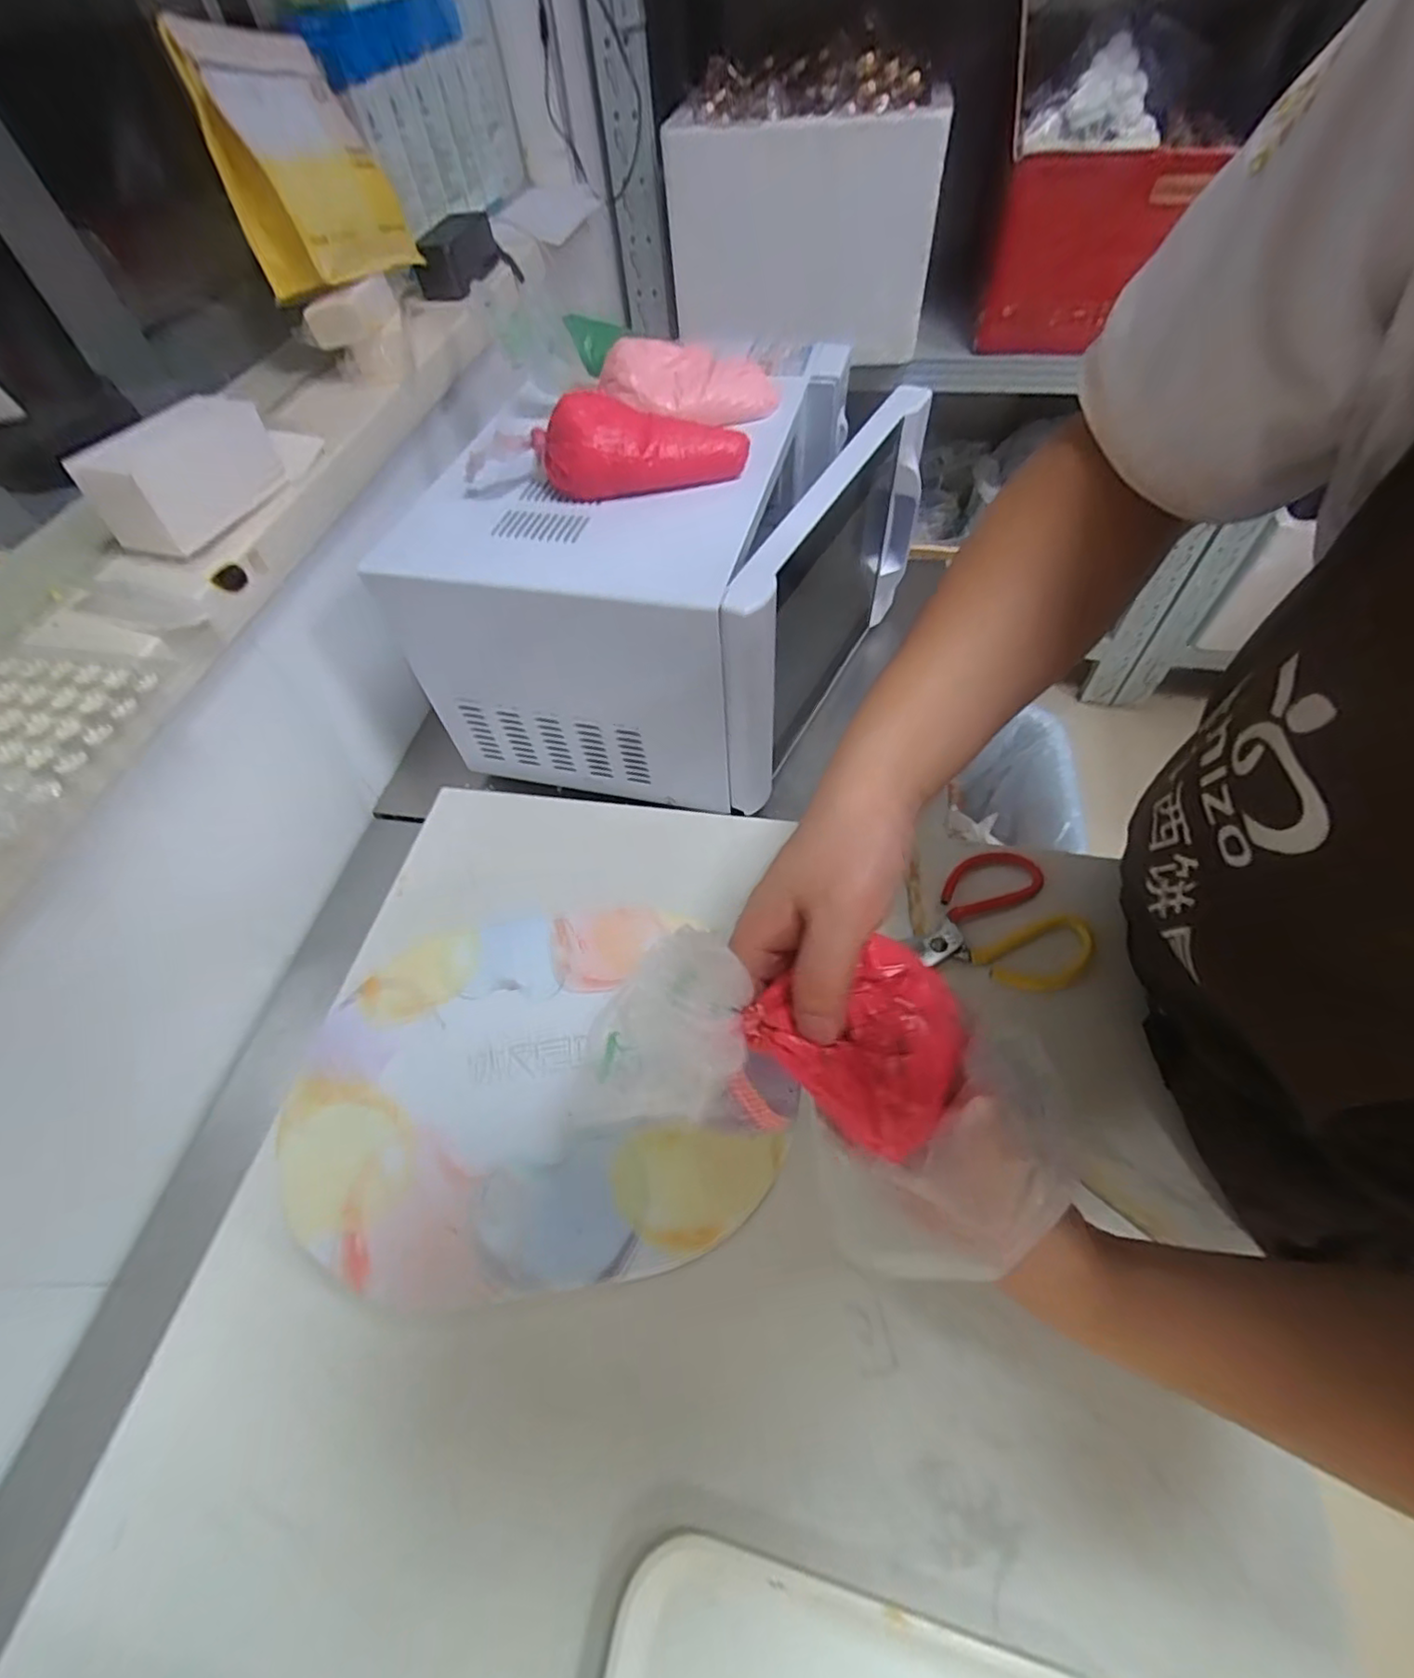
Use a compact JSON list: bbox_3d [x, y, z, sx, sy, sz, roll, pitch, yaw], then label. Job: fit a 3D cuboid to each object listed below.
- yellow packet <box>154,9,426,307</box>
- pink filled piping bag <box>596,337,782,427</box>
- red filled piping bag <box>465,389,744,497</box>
[{"bbox_3d":[-0.361,-0.611,0.596,0.070,0.168,0.189,-3,43,26],"label":"yellow packet"},{"bbox_3d":[-0.016,-0.412,0.595,0.163,0.043,0.093,2,55,-9],"label":"pink filled piping bag"},{"bbox_3d":[-0.085,-0.322,0.534,0.233,0.052,0.068,-3,56,3],"label":"red filled piping bag"}]

